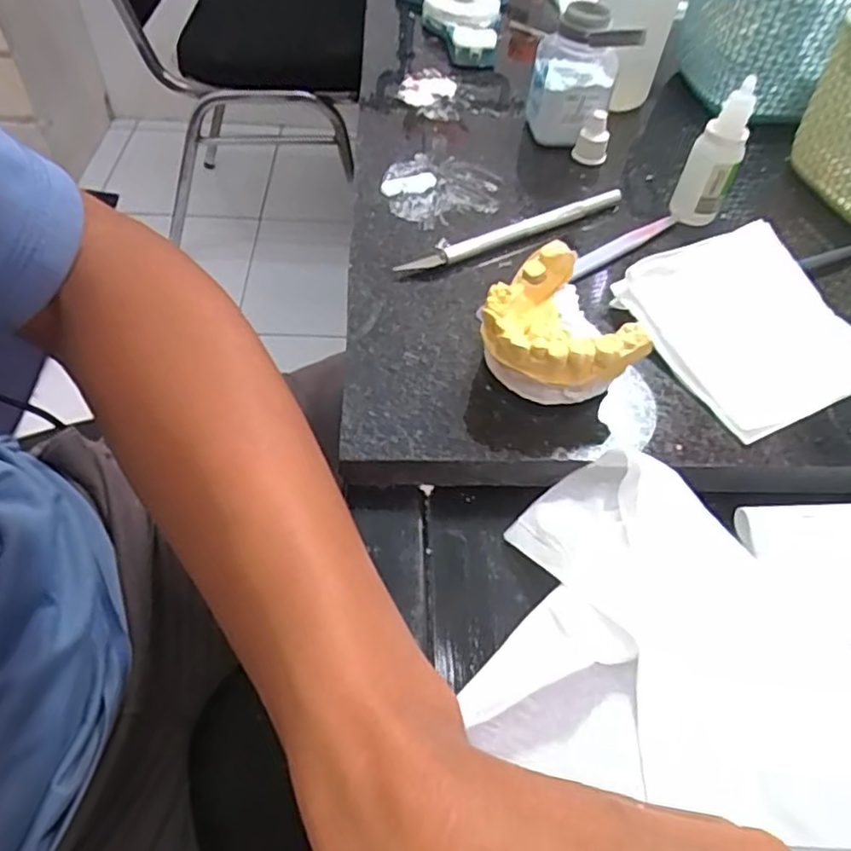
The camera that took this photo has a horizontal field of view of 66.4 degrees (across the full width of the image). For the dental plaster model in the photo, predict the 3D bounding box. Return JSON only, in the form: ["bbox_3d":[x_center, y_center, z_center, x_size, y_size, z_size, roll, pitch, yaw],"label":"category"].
[{"bbox_3d":[0.047,-0.039,0.268,0.058,0.036,0.065,-17,54,-16],"label":"dental plaster model"}]

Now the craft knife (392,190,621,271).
[{"bbox_3d":[0.046,-0.103,0.336,0.140,0.009,0.013,-24,57,-21],"label":"craft knife"}]

